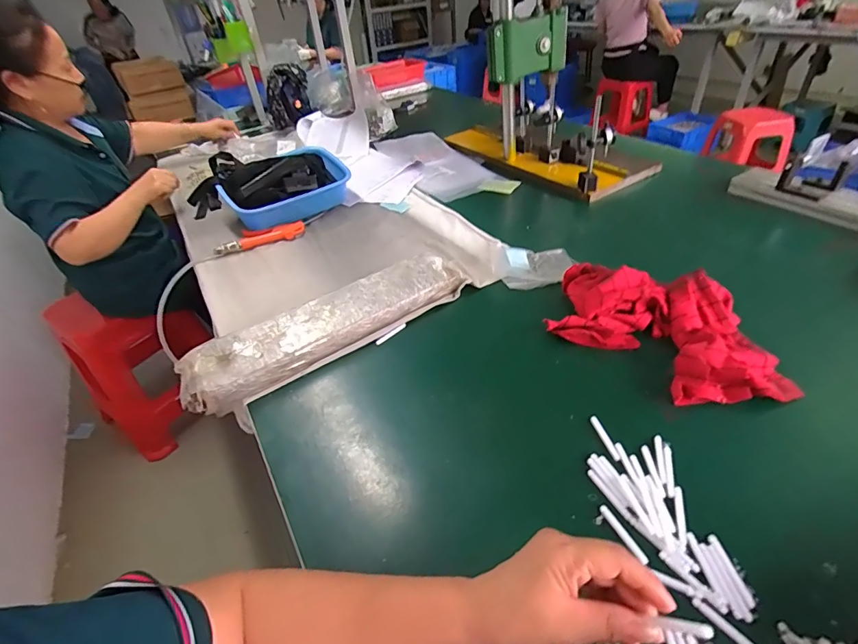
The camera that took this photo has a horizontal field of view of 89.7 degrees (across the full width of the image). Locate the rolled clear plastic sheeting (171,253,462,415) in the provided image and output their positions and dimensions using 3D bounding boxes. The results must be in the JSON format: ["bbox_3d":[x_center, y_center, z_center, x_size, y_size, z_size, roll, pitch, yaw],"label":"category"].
[{"bbox_3d":[-0.152,0.000,0.674,0.443,0.049,0.103,-28,44,-24],"label":"rolled clear plastic sheeting"}]

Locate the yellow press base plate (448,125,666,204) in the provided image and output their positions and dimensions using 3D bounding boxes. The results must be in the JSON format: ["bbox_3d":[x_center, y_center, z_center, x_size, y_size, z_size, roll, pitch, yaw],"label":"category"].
[{"bbox_3d":[0.287,-0.470,1.187,0.240,0.049,0.600,-29,44,-25],"label":"yellow press base plate"}]

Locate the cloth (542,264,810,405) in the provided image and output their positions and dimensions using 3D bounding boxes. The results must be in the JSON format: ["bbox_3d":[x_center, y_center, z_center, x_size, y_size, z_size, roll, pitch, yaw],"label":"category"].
[{"bbox_3d":[0.321,0.008,0.596,0.311,0.053,0.205,17,45,27],"label":"cloth"}]

